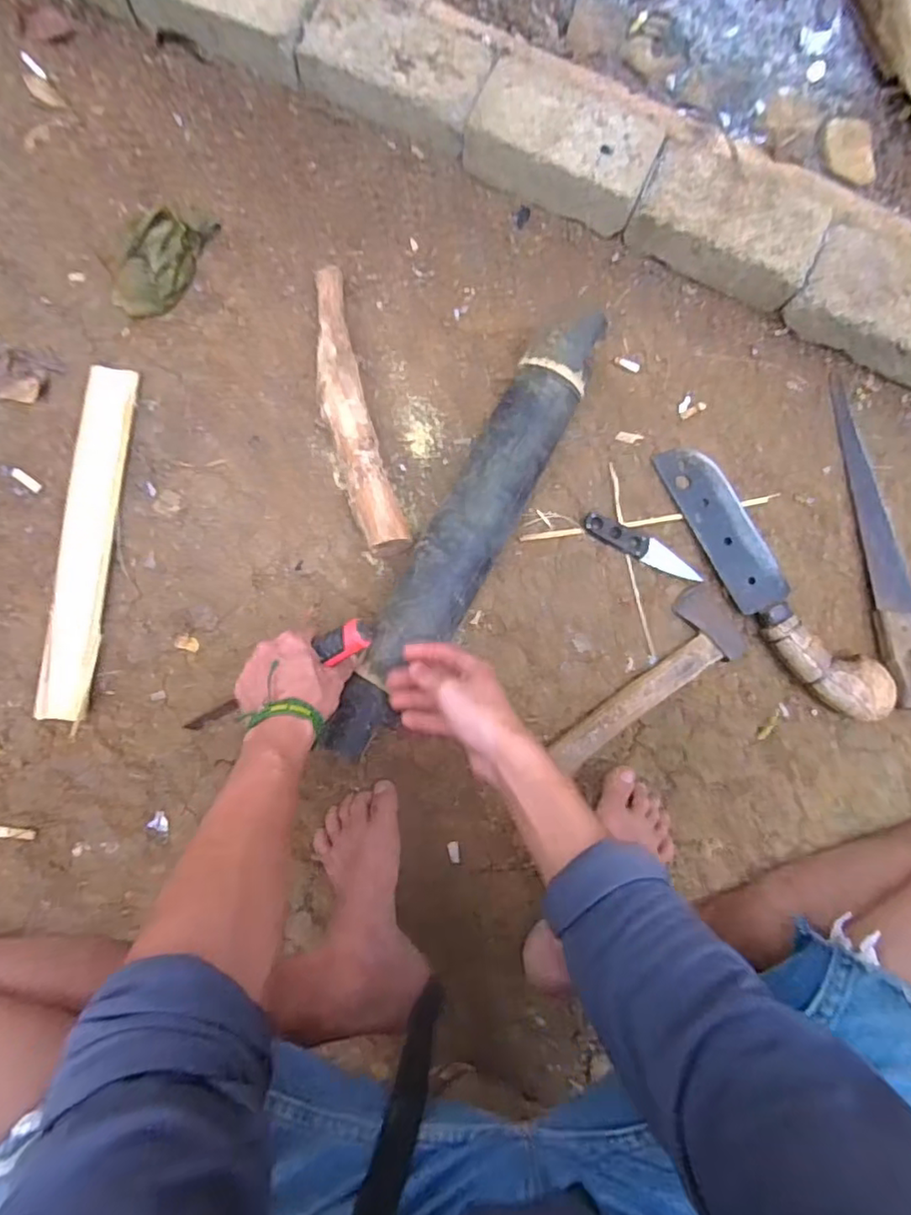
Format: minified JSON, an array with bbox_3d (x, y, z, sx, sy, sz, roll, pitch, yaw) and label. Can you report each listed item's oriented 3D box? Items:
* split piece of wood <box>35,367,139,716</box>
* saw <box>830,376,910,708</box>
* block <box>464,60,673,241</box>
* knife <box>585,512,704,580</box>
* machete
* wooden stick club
[{"bbox_3d":[-0.401,-0.075,0.666,0.054,0.014,0.382,4,83,-2],"label":"split piece of wood"},{"bbox_3d":[0.494,-0.068,0.706,0.086,0.033,0.404,-15,84,-4],"label":"saw"},{"bbox_3d":[0.129,-0.544,0.712,0.208,0.065,0.140,23,83,0],"label":"block"},{"bbox_3d":[0.217,-0.069,0.703,0.146,0.012,0.029,26,83,1],"label":"knife"},{"bbox_3d":[0.360,-0.032,0.700,0.081,0.036,0.367,-34,86,-6],"label":"machete"},{"bbox_3d":[-0.120,-0.229,0.691,0.064,0.057,0.357,-15,84,-4],"label":"wooden stick club"}]

